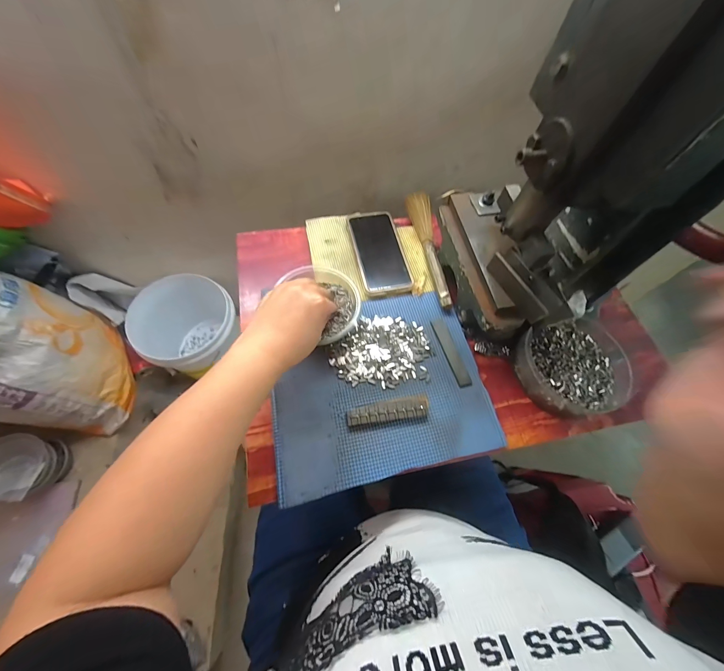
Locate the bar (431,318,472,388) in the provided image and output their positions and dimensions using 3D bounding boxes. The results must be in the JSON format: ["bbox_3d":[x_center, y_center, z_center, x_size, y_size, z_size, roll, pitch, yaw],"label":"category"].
[{"bbox_3d":[0.122,0.022,0.416,0.019,0.004,0.100,-14,67,-12],"label":"bar"}]

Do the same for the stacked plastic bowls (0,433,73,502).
[{"bbox_3d":[-0.725,0.286,0.662,0.094,0.139,0.126,6,64,-2],"label":"stacked plastic bowls"}]

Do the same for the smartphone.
[{"bbox_3d":[0.028,-0.134,0.477,0.077,0.009,0.155,-9,66,-9],"label":"smartphone"}]

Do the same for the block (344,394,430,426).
[{"bbox_3d":[0.033,0.094,0.377,0.100,0.013,0.026,-8,65,-9],"label":"block"}]

